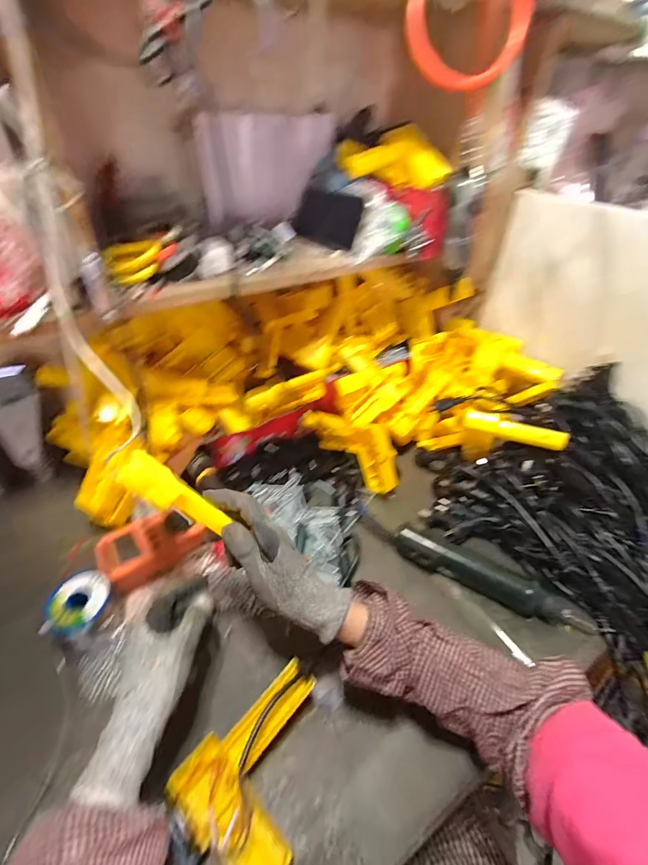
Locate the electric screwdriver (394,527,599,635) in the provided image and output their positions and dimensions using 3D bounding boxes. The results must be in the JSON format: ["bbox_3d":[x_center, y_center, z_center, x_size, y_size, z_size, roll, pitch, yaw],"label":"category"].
[{"bbox_3d":[0.216,0.191,0.506,0.255,0.033,0.035,20,44,19],"label":"electric screwdriver"}]

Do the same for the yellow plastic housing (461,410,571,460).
[{"bbox_3d":[0.299,0.007,0.620,0.155,0.085,0.029,-1,34,36],"label":"yellow plastic housing"}]

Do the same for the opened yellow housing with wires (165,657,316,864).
[{"bbox_3d":[-0.052,0.309,0.361,0.114,0.041,0.147,31,49,28],"label":"opened yellow housing with wires"}]

